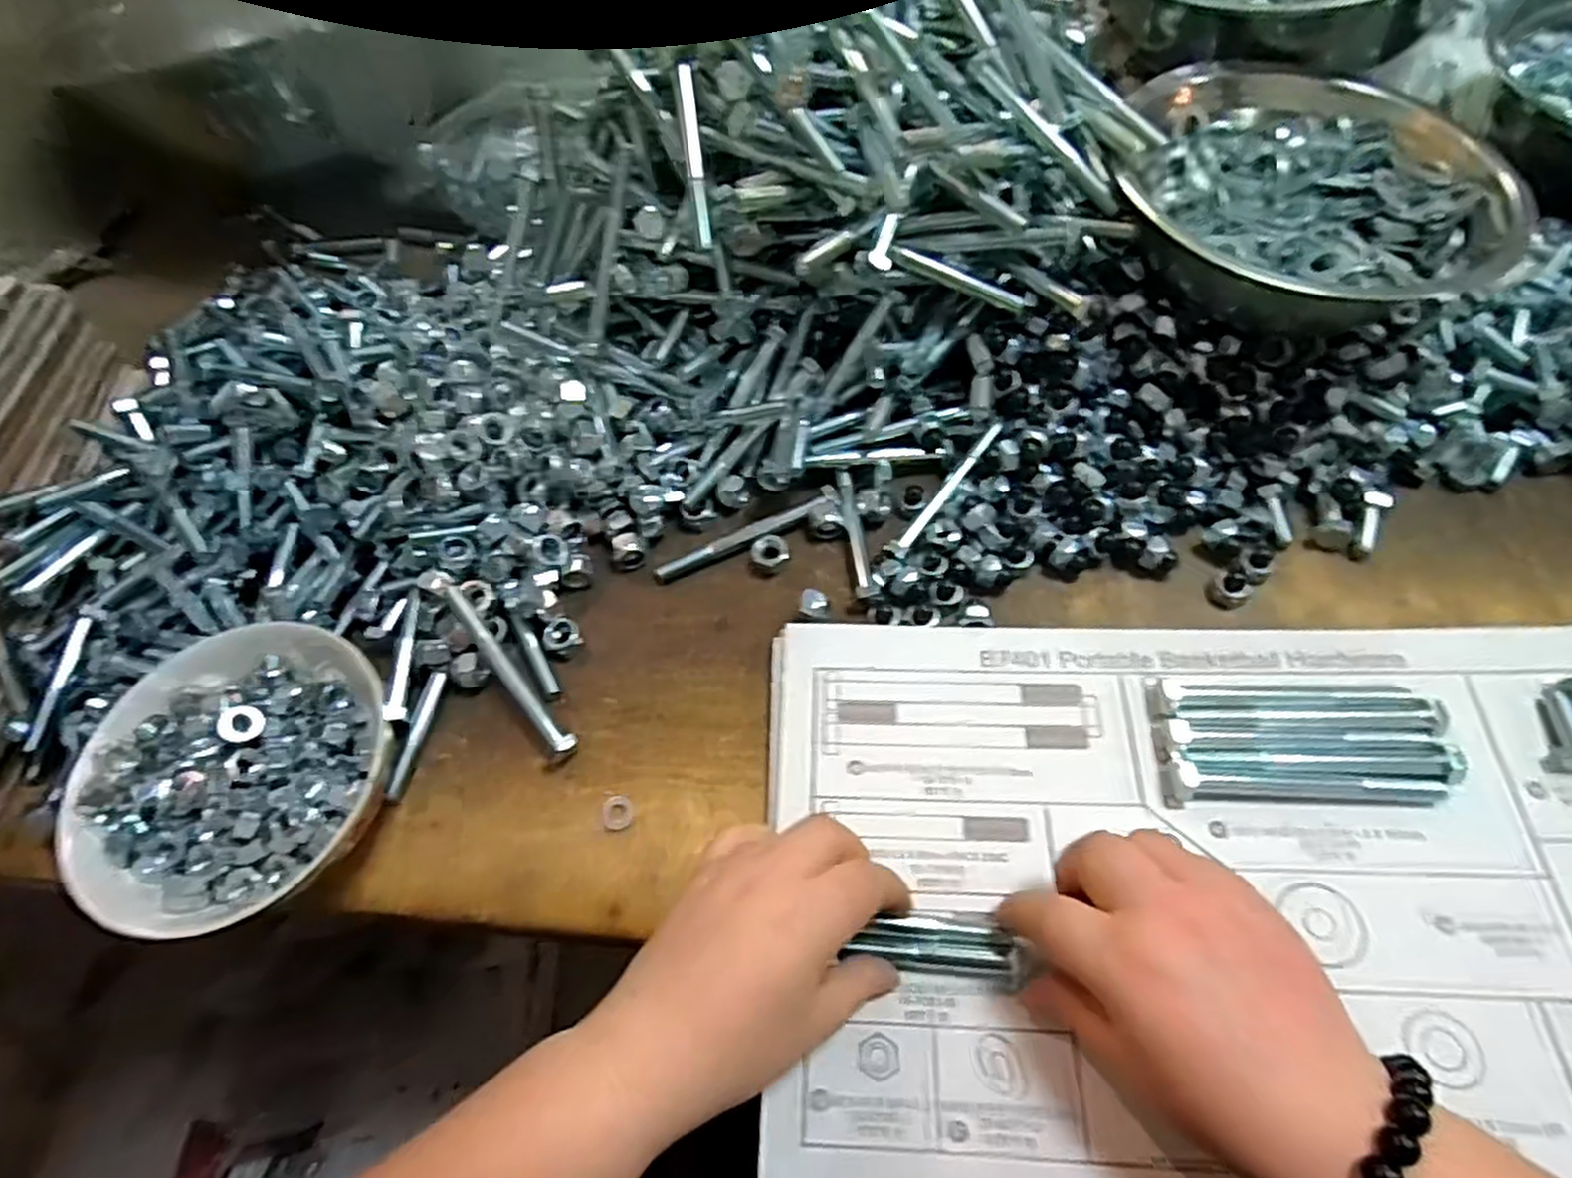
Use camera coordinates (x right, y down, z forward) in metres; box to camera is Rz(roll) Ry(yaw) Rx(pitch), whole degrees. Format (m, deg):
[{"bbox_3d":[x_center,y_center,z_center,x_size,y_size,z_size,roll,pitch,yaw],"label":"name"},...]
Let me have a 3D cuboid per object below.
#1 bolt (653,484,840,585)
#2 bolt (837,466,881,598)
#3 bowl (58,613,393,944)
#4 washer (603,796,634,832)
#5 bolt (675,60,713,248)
[{"bbox_3d":[-0.022,-0.030,0.425,0.105,0.016,0.013,-21,61,-5],"label":"bolt"},{"bbox_3d":[0.037,-0.032,0.421,0.010,0.010,0.086,-8,61,2],"label":"bolt"},{"bbox_3d":[-0.238,0.084,0.357,0.125,0.051,0.130,-3,61,5],"label":"bowl"},{"bbox_3d":[-0.078,0.104,0.363,0.014,0.004,0.016,-10,62,-1],"label":"washer"},{"bbox_3d":[-0.044,-0.210,0.380,0.007,0.007,0.086,-7,94,0],"label":"bolt"}]

